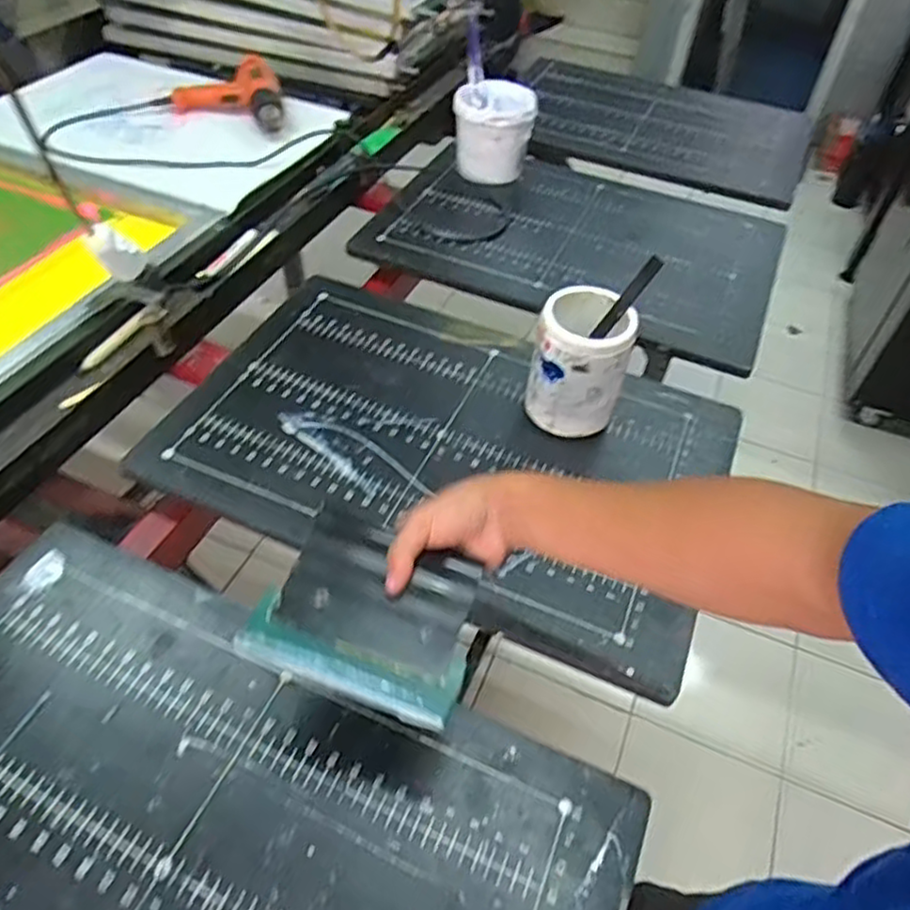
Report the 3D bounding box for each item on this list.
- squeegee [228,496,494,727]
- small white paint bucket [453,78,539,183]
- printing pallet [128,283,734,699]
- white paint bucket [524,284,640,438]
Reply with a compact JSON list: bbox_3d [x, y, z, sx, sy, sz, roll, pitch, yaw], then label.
[{"bbox_3d":[-0.063,0.116,0.542,0.157,0.029,0.138,16,49,10],"label":"squeegee"},{"bbox_3d":[0.063,-0.532,1.174,0.131,0.116,0.131,6,48,1],"label":"small white paint bucket"},{"bbox_3d":[0.003,-0.042,0.811,0.591,0.020,0.442,20,50,14],"label":"printing pallet"},{"bbox_3d":[0.135,-0.096,0.781,0.095,0.148,0.095,2,48,-2],"label":"white paint bucket"}]

